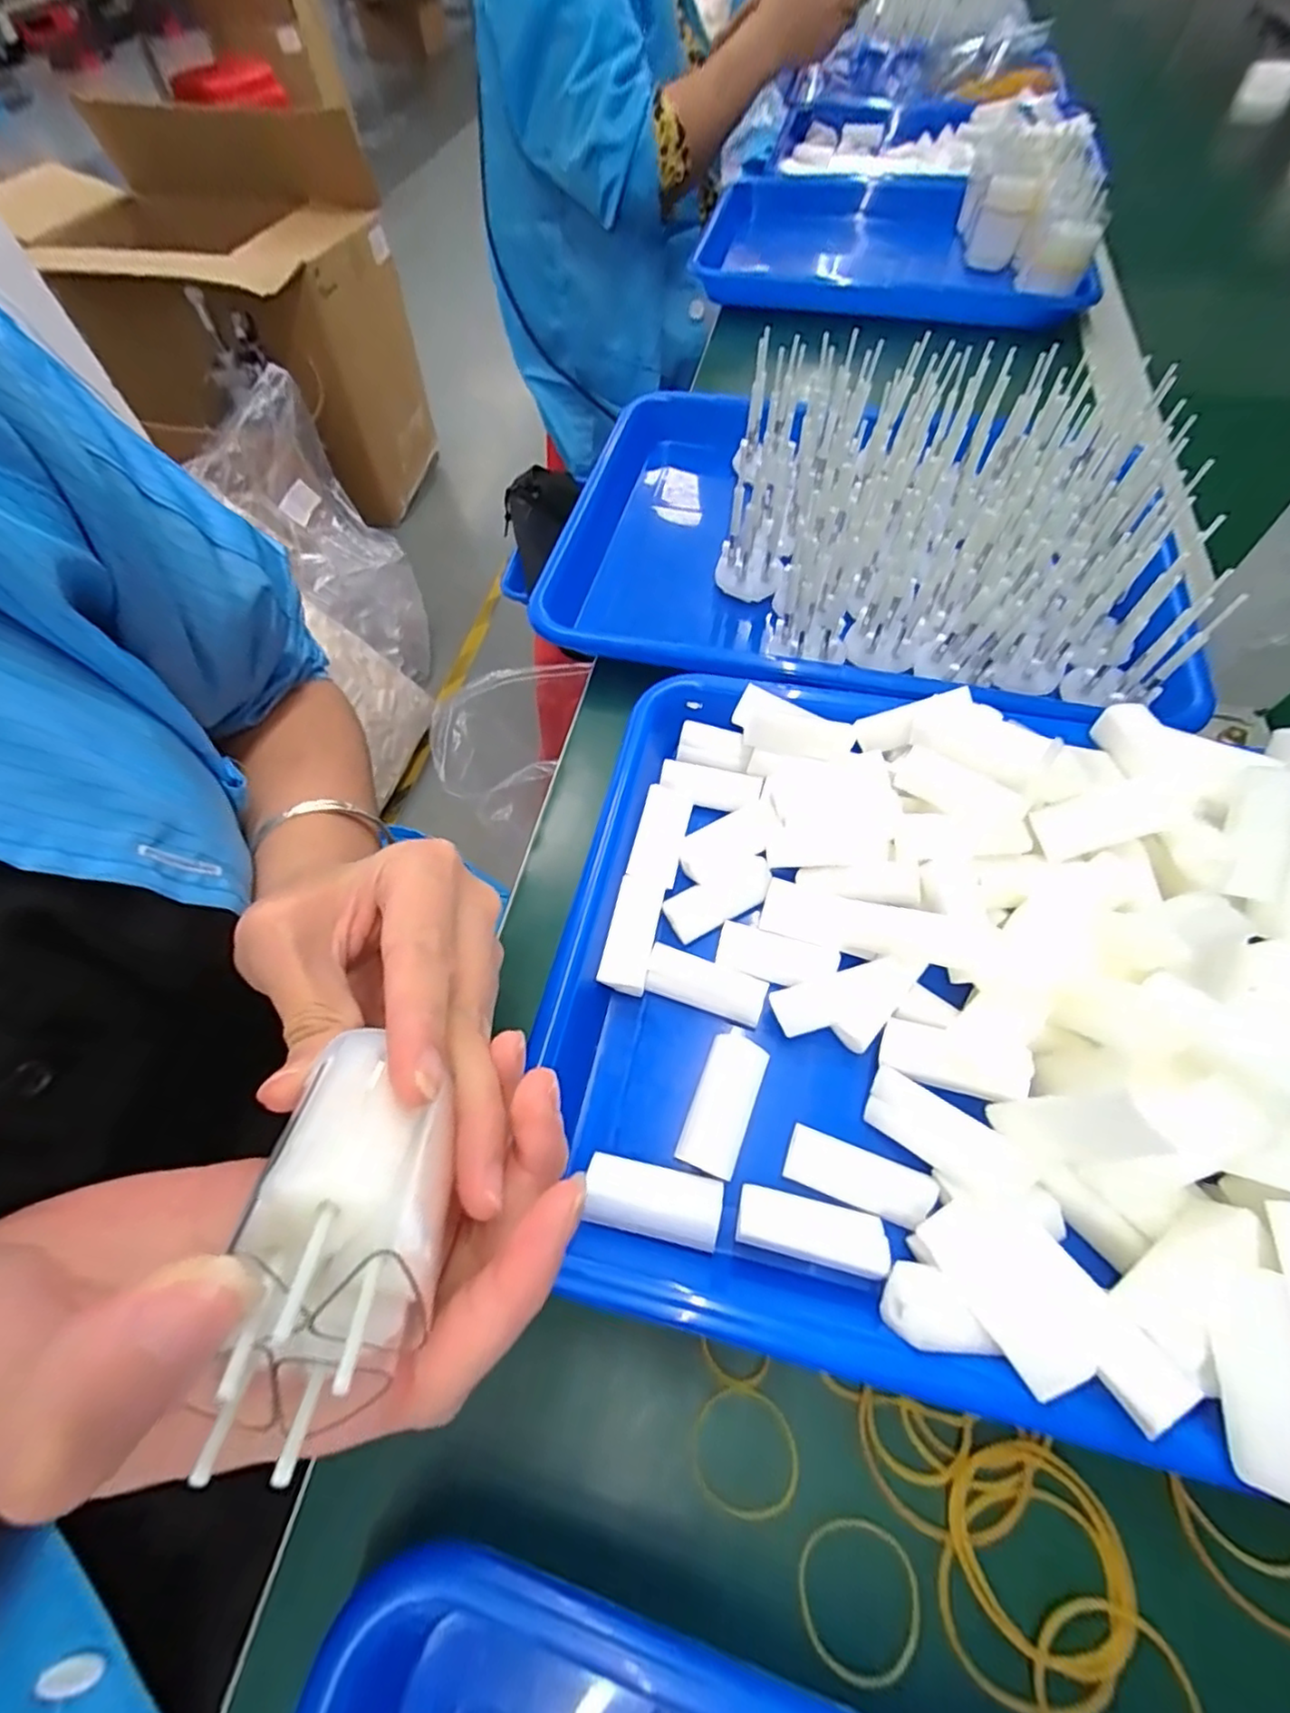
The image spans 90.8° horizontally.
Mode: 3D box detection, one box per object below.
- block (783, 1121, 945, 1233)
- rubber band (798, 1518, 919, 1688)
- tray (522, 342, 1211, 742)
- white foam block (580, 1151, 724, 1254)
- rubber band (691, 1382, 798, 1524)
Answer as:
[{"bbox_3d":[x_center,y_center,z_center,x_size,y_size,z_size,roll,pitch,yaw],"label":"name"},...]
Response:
[{"bbox_3d":[0.070,0.106,0.210,0.045,0.010,0.017,19,63,12],"label":"block"},{"bbox_3d":[0.058,0.203,0.174,0.030,0.005,0.032,-1,60,2],"label":"rubber band"},{"bbox_3d":[0.111,-0.179,0.356,0.337,0.088,0.254,11,61,8],"label":"tray"},{"bbox_3d":[0.002,0.114,0.210,0.044,0.010,0.021,10,61,8],"label":"white foam block"},{"bbox_3d":[0.030,0.177,0.189,0.031,0.004,0.029,-1,60,2],"label":"rubber band"}]

